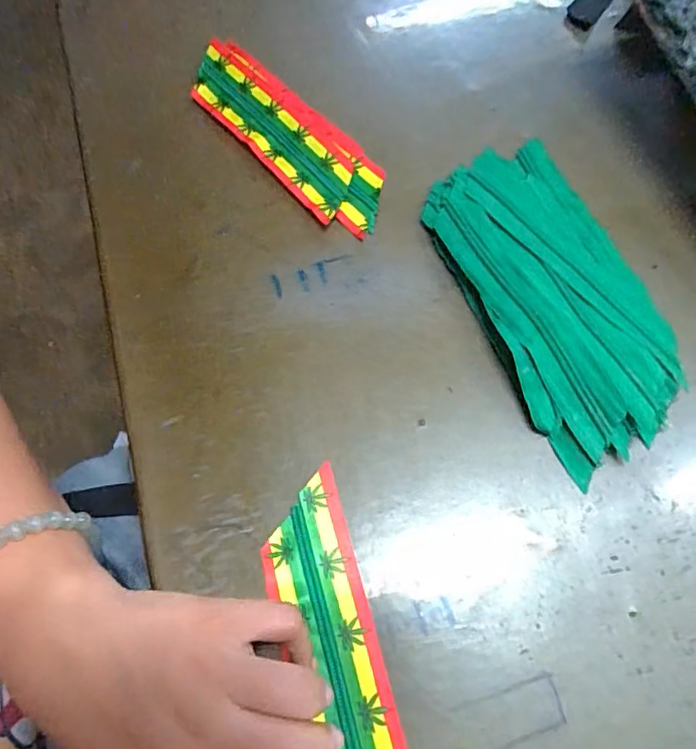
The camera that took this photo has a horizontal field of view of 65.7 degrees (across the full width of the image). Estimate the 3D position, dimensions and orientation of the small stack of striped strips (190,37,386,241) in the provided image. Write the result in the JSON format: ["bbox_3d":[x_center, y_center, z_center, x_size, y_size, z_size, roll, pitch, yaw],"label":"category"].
[{"bbox_3d":[-0.046,-0.173,0.384,0.055,0.018,0.208,-37,69,-13],"label":"small stack of striped strips"}]

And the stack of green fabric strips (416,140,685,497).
[{"bbox_3d":[0.120,-0.051,0.313,0.092,0.027,0.200,-20,66,-6],"label":"stack of green fabric strips"}]

